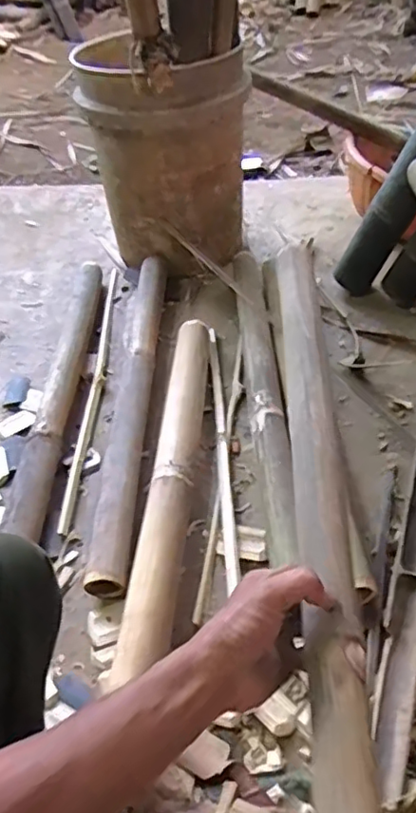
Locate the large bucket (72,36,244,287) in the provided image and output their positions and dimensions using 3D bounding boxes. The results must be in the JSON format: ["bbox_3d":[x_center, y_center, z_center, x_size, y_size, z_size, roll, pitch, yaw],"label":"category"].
[{"bbox_3d":[-0.068,-0.454,1.106,0.276,0.370,0.274,-7,46,0],"label":"large bucket"}]

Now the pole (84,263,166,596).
[{"bbox_3d":[-0.111,-0.019,0.906,0.055,0.049,0.640,-2,46,4],"label":"pole"}]

